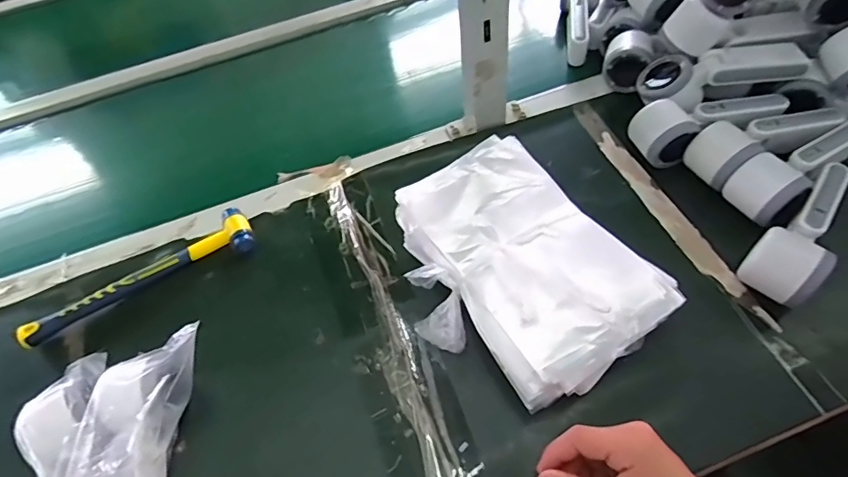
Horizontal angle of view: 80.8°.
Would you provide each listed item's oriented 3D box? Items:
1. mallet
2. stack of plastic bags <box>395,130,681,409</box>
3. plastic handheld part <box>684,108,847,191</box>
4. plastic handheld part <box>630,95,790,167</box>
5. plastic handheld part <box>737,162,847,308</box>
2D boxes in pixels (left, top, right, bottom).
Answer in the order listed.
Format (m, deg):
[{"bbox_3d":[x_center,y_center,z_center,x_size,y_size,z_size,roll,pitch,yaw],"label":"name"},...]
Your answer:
[{"bbox_3d":[-0.303,0.037,0.536,0.243,0.025,0.064,-25,57,-10],"label":"mallet"},{"bbox_3d":[0.082,0.027,0.469,0.193,0.072,0.242,-36,59,-17],"label":"stack of plastic bags"},{"bbox_3d":[0.360,-0.106,0.530,0.164,0.050,0.055,-24,57,-10],"label":"plastic handheld part"},{"bbox_3d":[0.310,-0.129,0.551,0.161,0.050,0.062,-21,57,-7],"label":"plastic handheld part"},{"bbox_3d":[0.364,-0.007,0.471,0.057,0.048,0.162,38,68,26],"label":"plastic handheld part"}]

